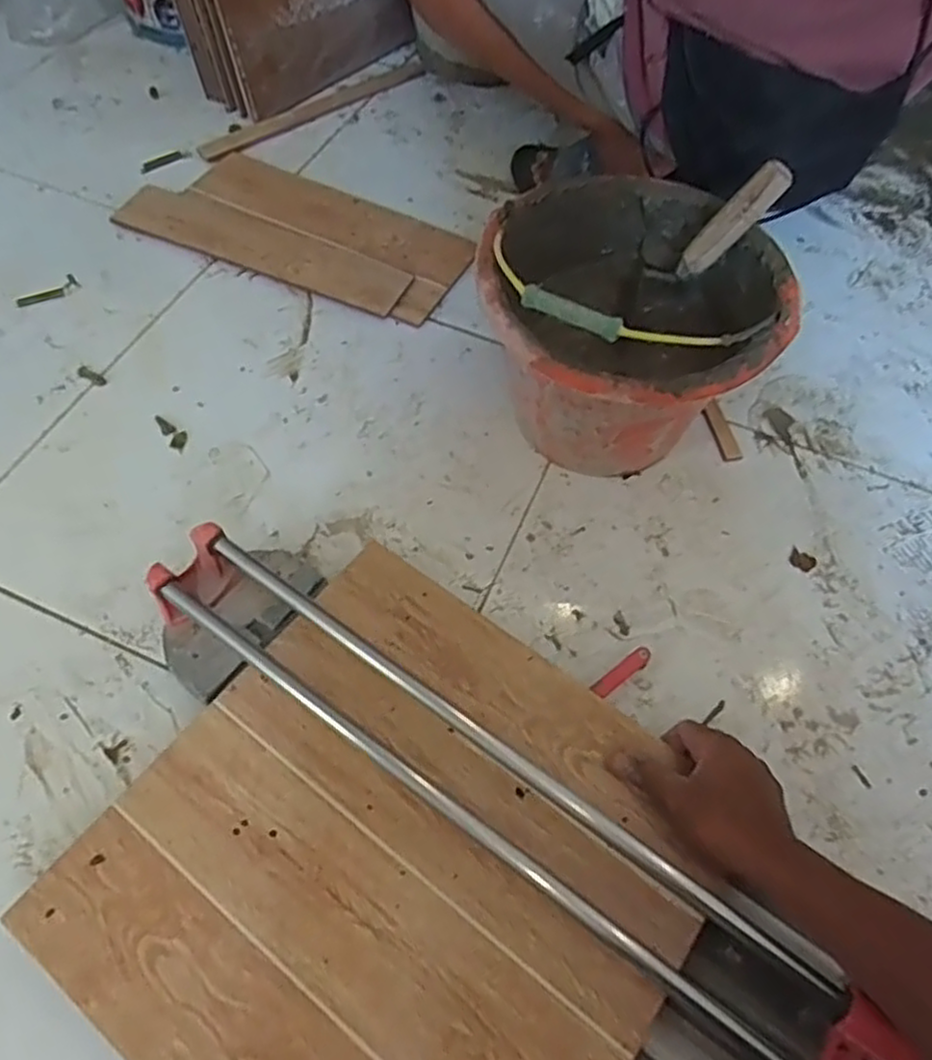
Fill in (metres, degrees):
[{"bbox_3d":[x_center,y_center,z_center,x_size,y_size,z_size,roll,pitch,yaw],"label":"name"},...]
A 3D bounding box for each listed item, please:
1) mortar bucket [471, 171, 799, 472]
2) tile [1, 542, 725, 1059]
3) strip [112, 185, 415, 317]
[{"bbox_3d":[0.151,-0.193,0.706,0.263,0.261,0.296,8,58,2],"label":"mortar bucket"},{"bbox_3d":[-0.046,0.245,0.545,0.390,0.009,0.388,34,63,17],"label":"tile"},{"bbox_3d":[-0.258,-0.356,0.923,0.397,0.011,0.092,24,60,12],"label":"strip"}]

